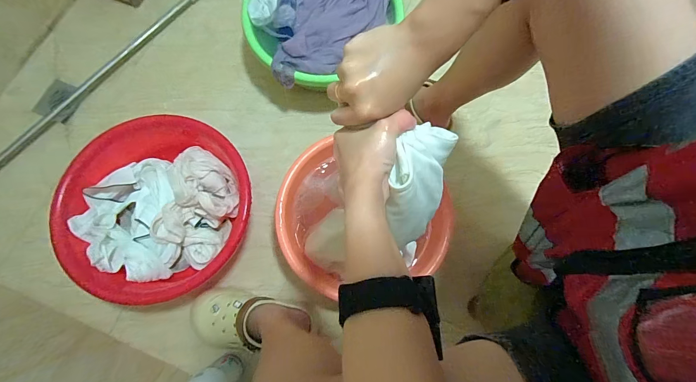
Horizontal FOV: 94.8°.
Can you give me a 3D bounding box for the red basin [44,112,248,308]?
[{"bbox_3d":[-0.381,0.040,0.679,0.349,0.134,0.357,-22,77,-7],"label":"red basin"}]

